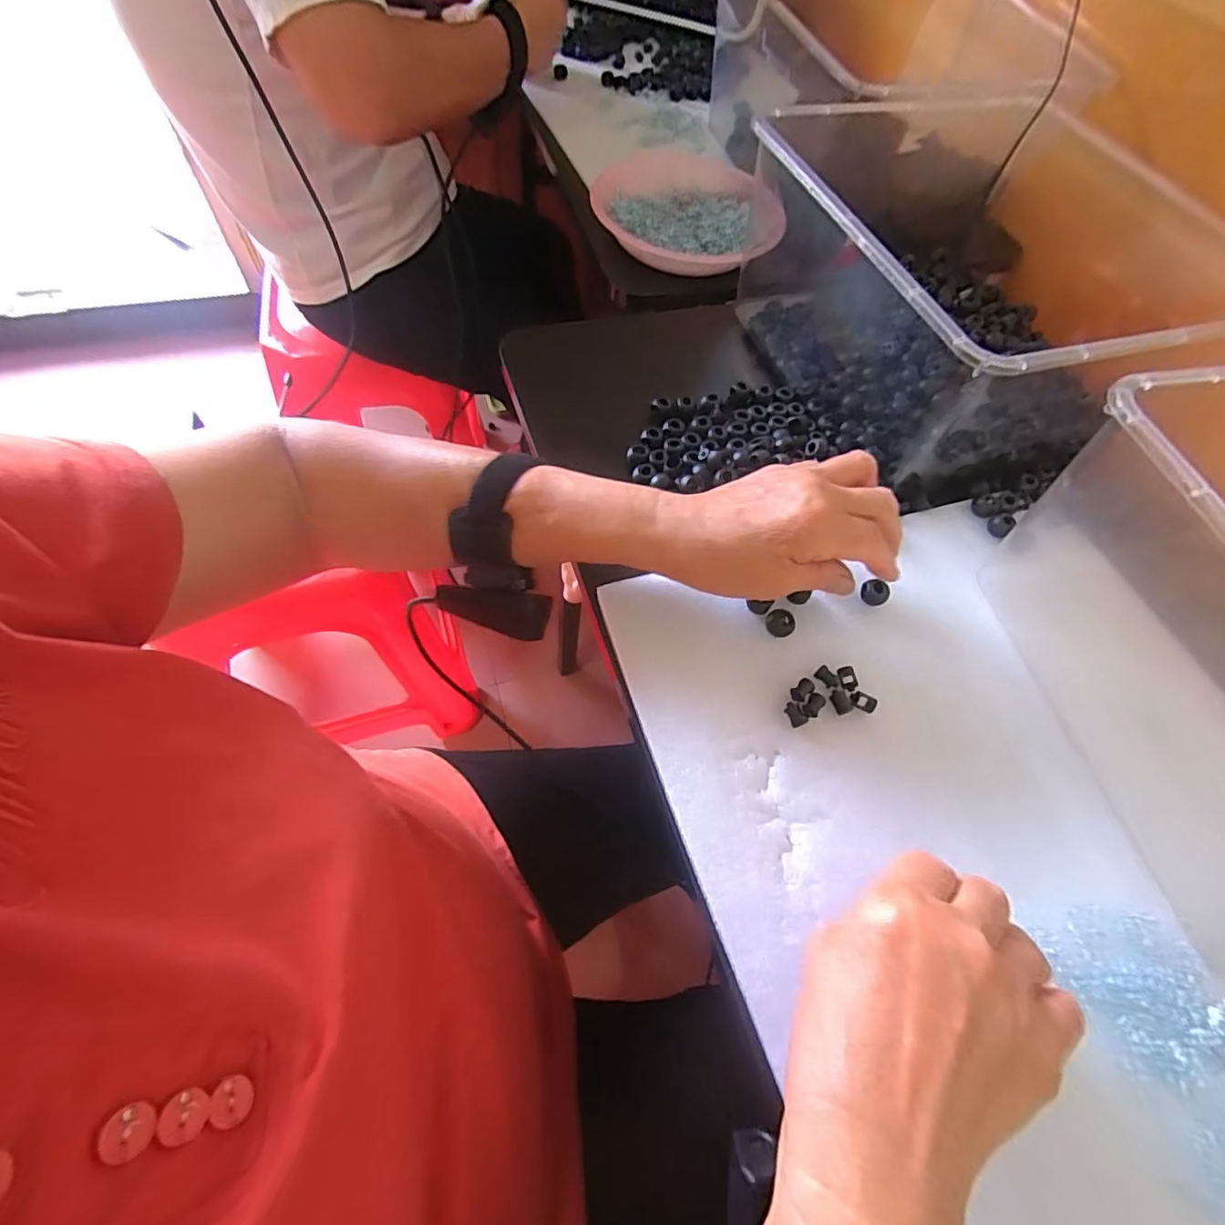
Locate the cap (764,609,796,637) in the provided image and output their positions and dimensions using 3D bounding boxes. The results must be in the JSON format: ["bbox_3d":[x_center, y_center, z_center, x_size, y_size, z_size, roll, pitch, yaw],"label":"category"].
[{"bbox_3d":[0.106,0.007,0.355,0.017,0.010,0.016,2,61,-4],"label":"cap"}]

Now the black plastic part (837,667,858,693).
[{"bbox_3d":[0.142,0.040,0.340,0.010,0.005,0.014,-7,62,-9],"label":"black plastic part"}]

